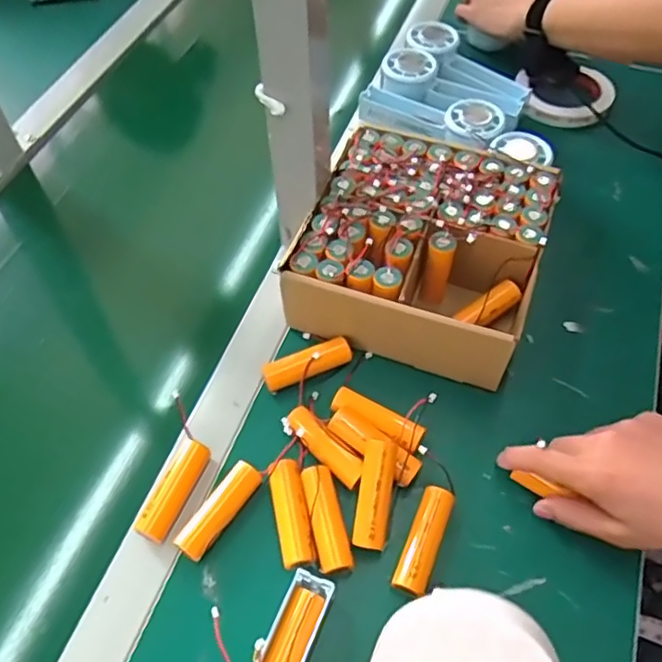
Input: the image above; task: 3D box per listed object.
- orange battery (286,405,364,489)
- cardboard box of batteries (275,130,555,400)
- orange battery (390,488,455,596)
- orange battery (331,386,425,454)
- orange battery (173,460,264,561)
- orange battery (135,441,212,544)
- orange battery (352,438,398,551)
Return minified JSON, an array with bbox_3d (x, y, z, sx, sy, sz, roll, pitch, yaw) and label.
[{"bbox_3d":[-0.004,0.085,0.456,0.070,0.022,0.022,38,63,23],"label":"orange battery"},{"bbox_3d":[0.078,-0.068,0.529,0.181,0.078,0.189,17,57,12],"label":"cardboard box of batteries"},{"bbox_3d":[0.062,0.141,0.423,0.021,0.023,0.071,19,57,13],"label":"orange battery"},{"bbox_3d":[0.035,0.067,0.472,0.072,0.019,0.021,28,60,18],"label":"orange battery"},{"bbox_3d":[-0.077,0.124,0.435,0.021,0.018,0.071,30,60,19],"label":"orange battery"},{"bbox_3d":[-0.109,0.112,0.440,0.020,0.023,0.070,21,58,14],"label":"orange battery"},{"bbox_3d":[0.030,0.110,0.426,0.023,0.018,0.070,8,79,5],"label":"orange battery"}]

